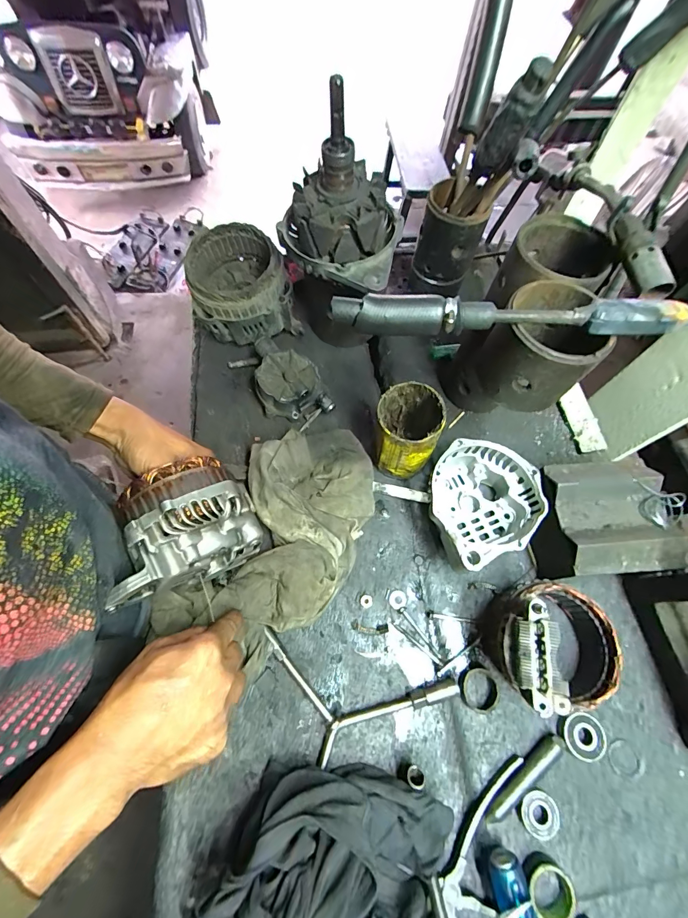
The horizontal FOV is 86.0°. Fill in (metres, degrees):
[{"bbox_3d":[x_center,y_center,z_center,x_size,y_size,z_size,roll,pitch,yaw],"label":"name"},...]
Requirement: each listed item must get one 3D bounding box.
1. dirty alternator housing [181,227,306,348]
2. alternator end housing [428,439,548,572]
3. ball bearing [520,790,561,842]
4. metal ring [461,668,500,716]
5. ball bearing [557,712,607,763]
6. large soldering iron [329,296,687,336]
[{"bbox_3d":[-0.152,-0.245,0.536,0.133,0.107,0.131,-27,69,-14],"label":"dirty alternator housing"},{"bbox_3d":[0.156,0.052,0.433,0.125,0.078,0.132,1,66,-2],"label":"alternator end housing"},{"bbox_3d":[0.182,0.333,0.346,0.038,0.016,0.036,11,66,3],"label":"ball bearing"},{"bbox_3d":[0.140,0.238,0.380,0.038,0.014,0.040,1,66,-2],"label":"metal ring"},{"bbox_3d":[0.238,0.277,0.370,0.043,0.017,0.039,15,66,5],"label":"ball bearing"},{"bbox_3d":[0.128,-0.110,0.288,0.272,0.028,0.023,3,65,-1],"label":"large soldering iron"}]

